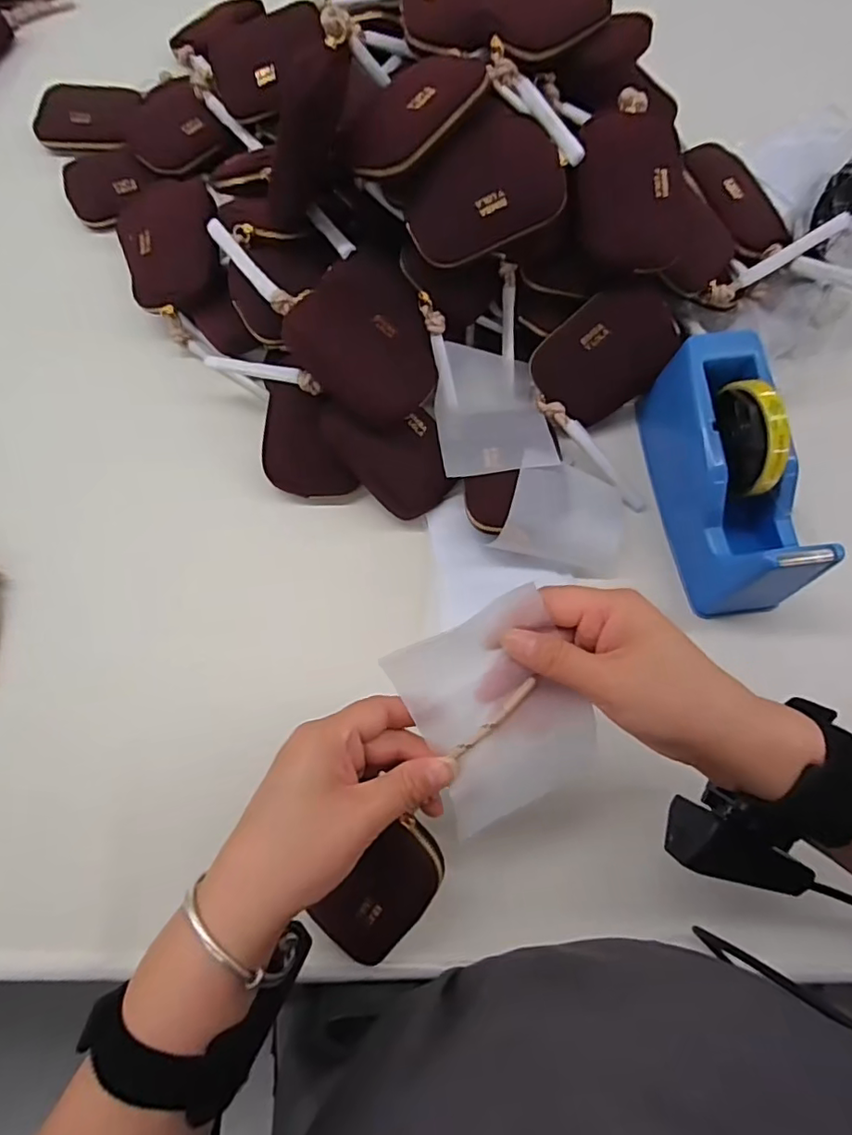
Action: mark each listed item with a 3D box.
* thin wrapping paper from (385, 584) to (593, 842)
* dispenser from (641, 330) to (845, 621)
[{"bbox_3d":[0.040,0.079,0.296,0.088,0.018,0.111,-28,96,-9],"label":"thin wrapping paper"},{"bbox_3d":[0.234,-0.071,0.423,0.071,0.100,0.202,-6,70,-2],"label":"dispenser"}]

